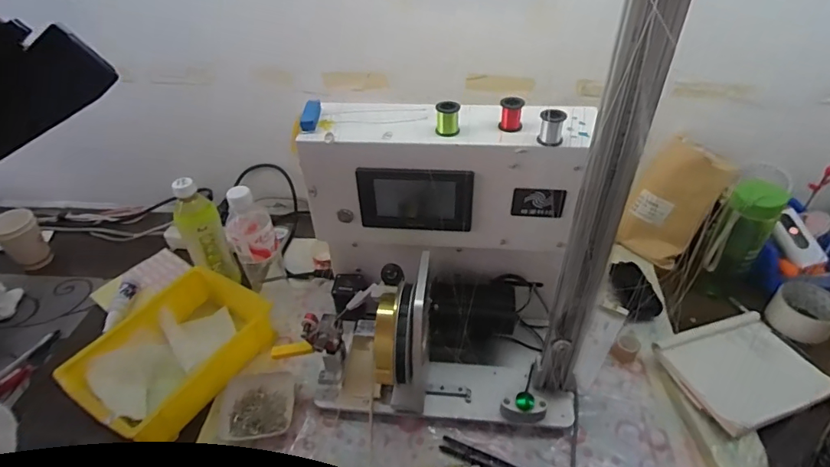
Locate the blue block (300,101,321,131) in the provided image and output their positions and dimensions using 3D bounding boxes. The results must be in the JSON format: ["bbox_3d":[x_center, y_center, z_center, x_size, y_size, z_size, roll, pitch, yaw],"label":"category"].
[{"bbox_3d":[-0.126,-0.145,0.570,0.018,0.013,0.067,-3,40,0],"label":"blue block"}]

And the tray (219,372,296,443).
[{"bbox_3d":[-0.217,0.237,0.651,0.094,0.028,0.094,-7,40,-5],"label":"tray"}]

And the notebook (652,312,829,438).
[{"bbox_3d":[0.459,0.189,0.660,0.195,0.016,0.144,-13,43,-16],"label":"notebook"}]

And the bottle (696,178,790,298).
[{"bbox_3d":[0.505,0.010,0.738,0.068,0.210,0.078,30,50,33],"label":"bottle"}]

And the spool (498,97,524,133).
[{"bbox_3d":[0.110,-0.137,0.537,0.025,0.033,0.026,7,41,12],"label":"spool"}]

